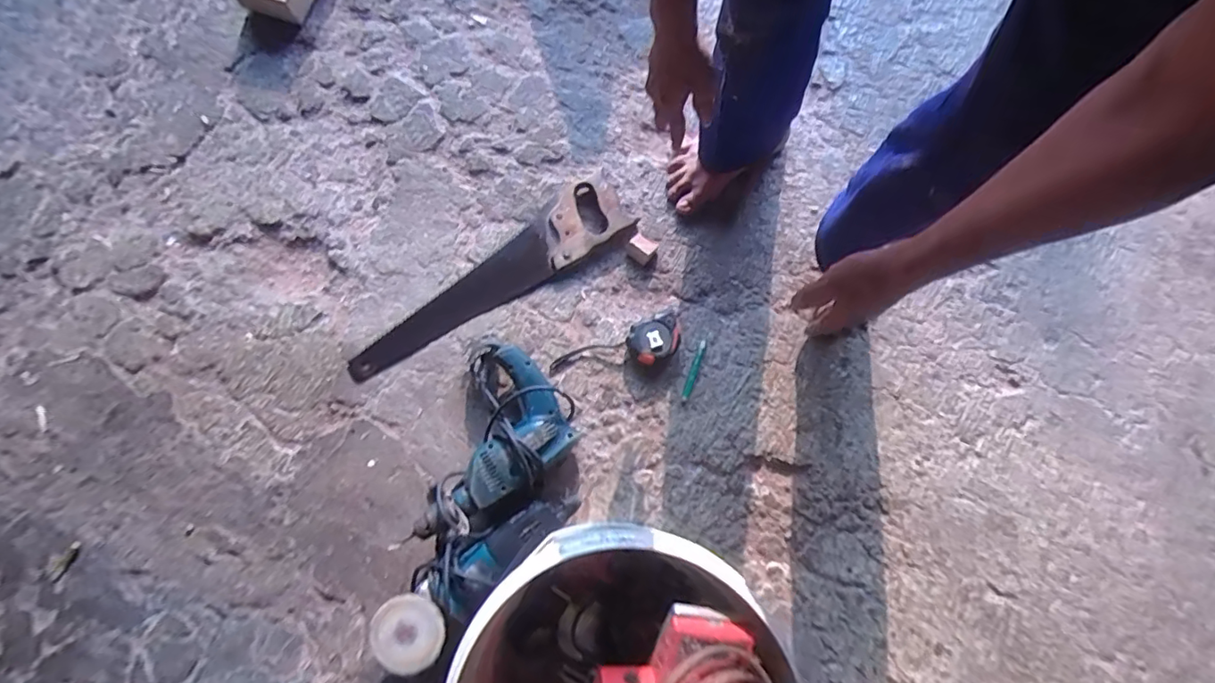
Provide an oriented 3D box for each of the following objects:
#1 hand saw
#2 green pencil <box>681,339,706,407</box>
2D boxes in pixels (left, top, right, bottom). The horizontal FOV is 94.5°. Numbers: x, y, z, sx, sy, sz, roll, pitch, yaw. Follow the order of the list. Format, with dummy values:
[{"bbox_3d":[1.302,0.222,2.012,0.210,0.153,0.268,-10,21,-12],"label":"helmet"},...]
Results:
[{"bbox_3d":[-0.190,-0.098,0.925,0.509,0.018,0.109,-38,80,-9],"label":"hand saw"},{"bbox_3d":[0.138,0.050,0.907,0.012,0.006,0.114,21,77,4],"label":"green pencil"}]

